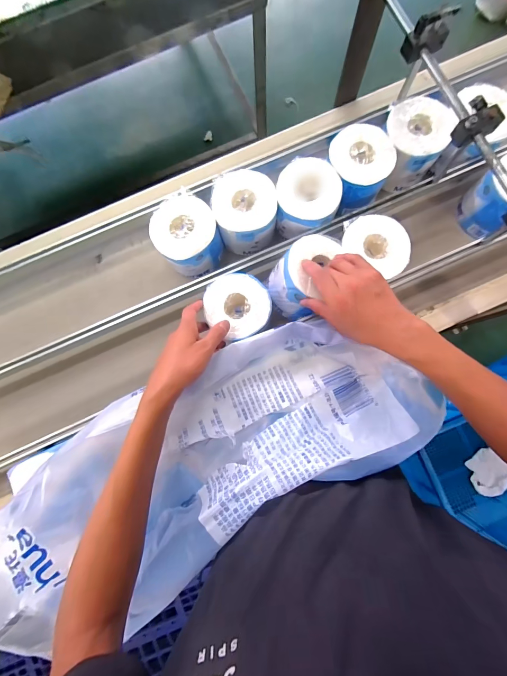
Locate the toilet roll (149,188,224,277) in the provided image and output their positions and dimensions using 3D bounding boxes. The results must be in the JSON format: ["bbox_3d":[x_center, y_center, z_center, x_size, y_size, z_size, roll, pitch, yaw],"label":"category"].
[{"bbox_3d":[-0.120,-0.180,0.549,0.107,0.105,0.109,0,82,1],"label":"toilet roll"}]

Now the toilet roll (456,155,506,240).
[{"bbox_3d":[0.459,-0.264,0.553,0.115,0.109,0.094,-32,82,-3],"label":"toilet roll"}]

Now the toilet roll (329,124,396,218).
[{"bbox_3d":[0.187,-0.306,0.554,0.112,0.086,0.113,0,82,1],"label":"toilet roll"}]

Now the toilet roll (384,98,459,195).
[{"bbox_3d":[0.287,-0.351,0.557,0.114,0.102,0.105,0,82,1],"label":"toilet roll"}]

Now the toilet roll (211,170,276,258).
[{"bbox_3d":[-0.015,-0.227,0.565,0.107,0.108,0.109,0,82,1],"label":"toilet roll"}]

